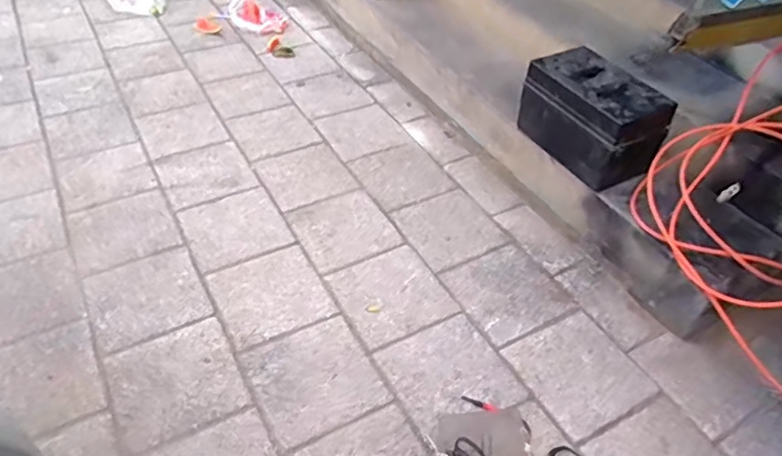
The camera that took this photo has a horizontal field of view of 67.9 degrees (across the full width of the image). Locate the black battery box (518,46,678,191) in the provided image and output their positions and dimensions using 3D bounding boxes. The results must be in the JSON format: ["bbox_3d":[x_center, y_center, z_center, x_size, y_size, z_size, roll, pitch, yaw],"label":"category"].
[{"bbox_3d":[0.487,-0.264,1.424,0.191,0.207,0.322,-22,50,-25],"label":"black battery box"}]

